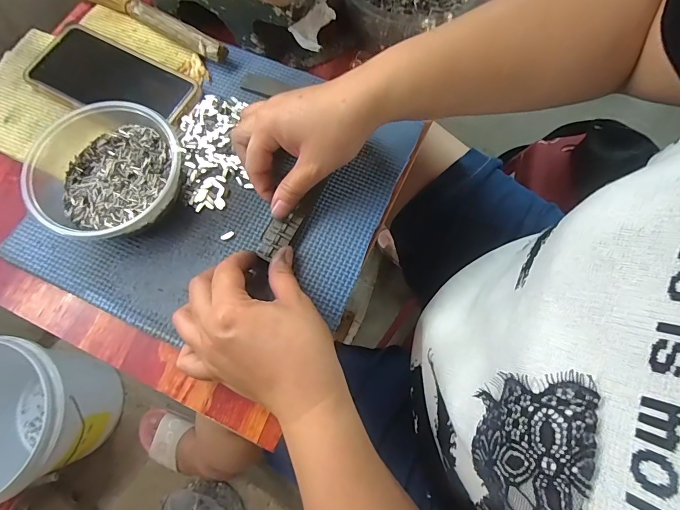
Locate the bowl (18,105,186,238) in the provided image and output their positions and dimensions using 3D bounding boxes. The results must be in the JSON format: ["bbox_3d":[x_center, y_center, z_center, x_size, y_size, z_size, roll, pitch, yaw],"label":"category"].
[{"bbox_3d":[-0.196,-0.067,0.309,0.134,0.047,0.113,20,73,6],"label":"bowl"}]

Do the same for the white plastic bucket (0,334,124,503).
[{"bbox_3d":[-0.634,0.313,0.737,0.333,0.254,0.288,-8,72,-3],"label":"white plastic bucket"}]

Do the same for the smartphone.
[{"bbox_3d":[-0.213,-0.164,0.356,0.150,0.009,0.071,25,73,7],"label":"smartphone"}]

